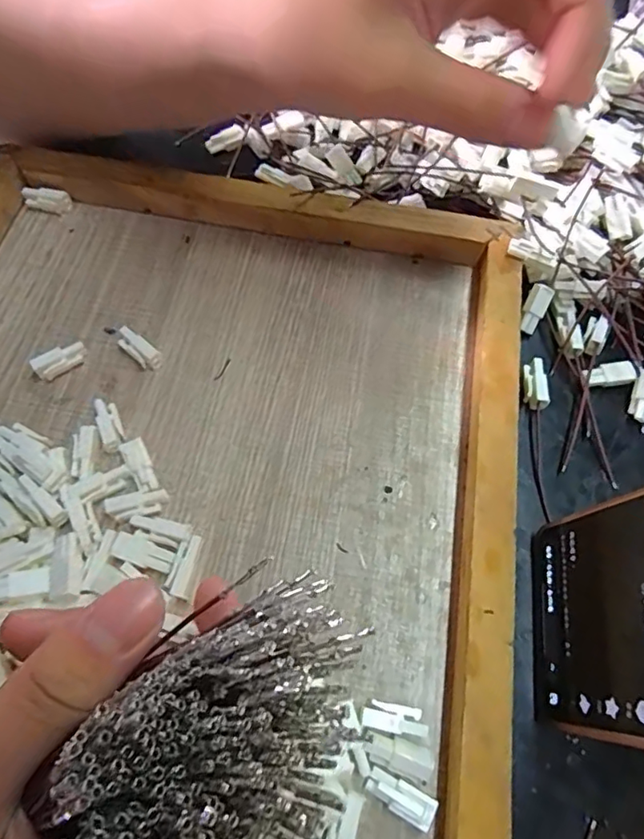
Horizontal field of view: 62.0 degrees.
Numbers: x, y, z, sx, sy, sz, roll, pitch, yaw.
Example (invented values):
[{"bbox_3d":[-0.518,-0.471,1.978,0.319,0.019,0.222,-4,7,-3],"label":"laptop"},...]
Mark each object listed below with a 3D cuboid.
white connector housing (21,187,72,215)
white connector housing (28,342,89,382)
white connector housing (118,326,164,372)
[{"bbox_3d":[-0.159,-0.126,0.309,0.027,0.010,0.009,8,65,1],"label":"white connector housing"},{"bbox_3d":[-0.128,-0.028,0.263,0.025,0.012,0.009,-31,70,-15],"label":"white connector housing"},{"bbox_3d":[-0.091,-0.034,0.268,0.025,0.012,0.010,37,69,14],"label":"white connector housing"}]

